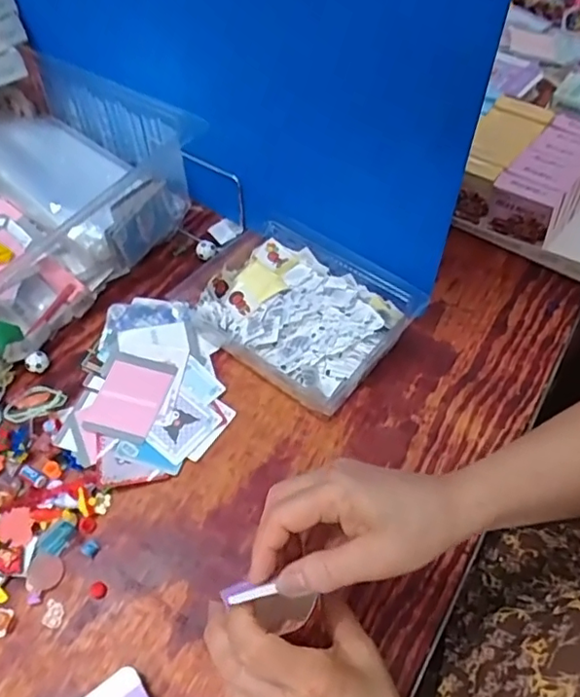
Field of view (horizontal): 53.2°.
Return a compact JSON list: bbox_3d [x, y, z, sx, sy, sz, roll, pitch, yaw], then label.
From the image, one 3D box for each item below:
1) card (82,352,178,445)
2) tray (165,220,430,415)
[{"bbox_3d":[-0.155,0.046,0.564,0.066,0.005,0.087,13,59,12],"label":"card"},{"bbox_3d":[-0.008,-0.049,0.604,0.247,0.052,0.152,32,61,23],"label":"tray"}]

